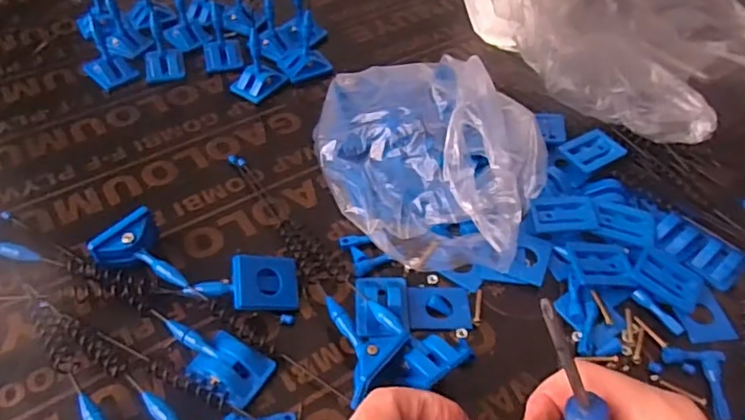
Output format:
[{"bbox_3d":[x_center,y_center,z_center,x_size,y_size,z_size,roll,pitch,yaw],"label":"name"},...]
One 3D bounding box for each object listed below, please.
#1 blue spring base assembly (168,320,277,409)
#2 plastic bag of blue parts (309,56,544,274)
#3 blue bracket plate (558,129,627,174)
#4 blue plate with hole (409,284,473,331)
[{"bbox_3d":[-0.095,0.089,0.355,0.068,0.013,0.034,24,52,17],"label":"blue spring base assembly"},{"bbox_3d":[0.046,-0.051,0.453,0.162,0.061,0.205,-13,51,-13],"label":"plastic bag of blue parts"},{"bbox_3d":[0.176,-0.047,0.477,0.047,0.009,0.035,-28,53,-20],"label":"blue bracket plate"},{"bbox_3d":[0.045,0.064,0.395,0.041,0.005,0.036,-2,46,1],"label":"blue plate with hole"}]

